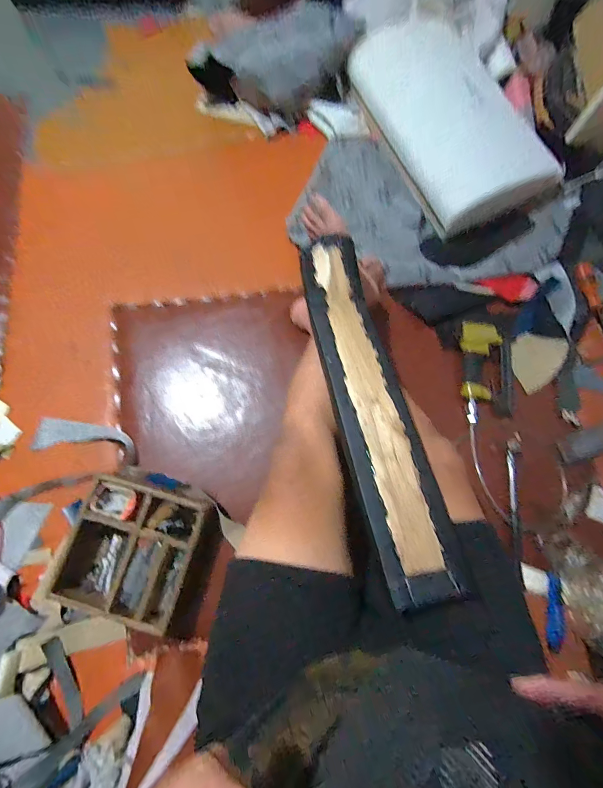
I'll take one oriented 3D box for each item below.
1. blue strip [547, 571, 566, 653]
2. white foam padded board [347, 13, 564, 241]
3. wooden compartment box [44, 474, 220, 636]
[{"bbox_3d":[0.477,0.408,0.641,0.027,0.008,0.129,10,75,1],"label":"blue strip"},{"bbox_3d":[0.386,-0.736,0.887,0.352,0.068,0.628,-25,77,-7],"label":"white foam padded board"},{"bbox_3d":[-0.298,0.293,0.639,0.260,0.077,0.254,14,75,2],"label":"wooden compartment box"}]

